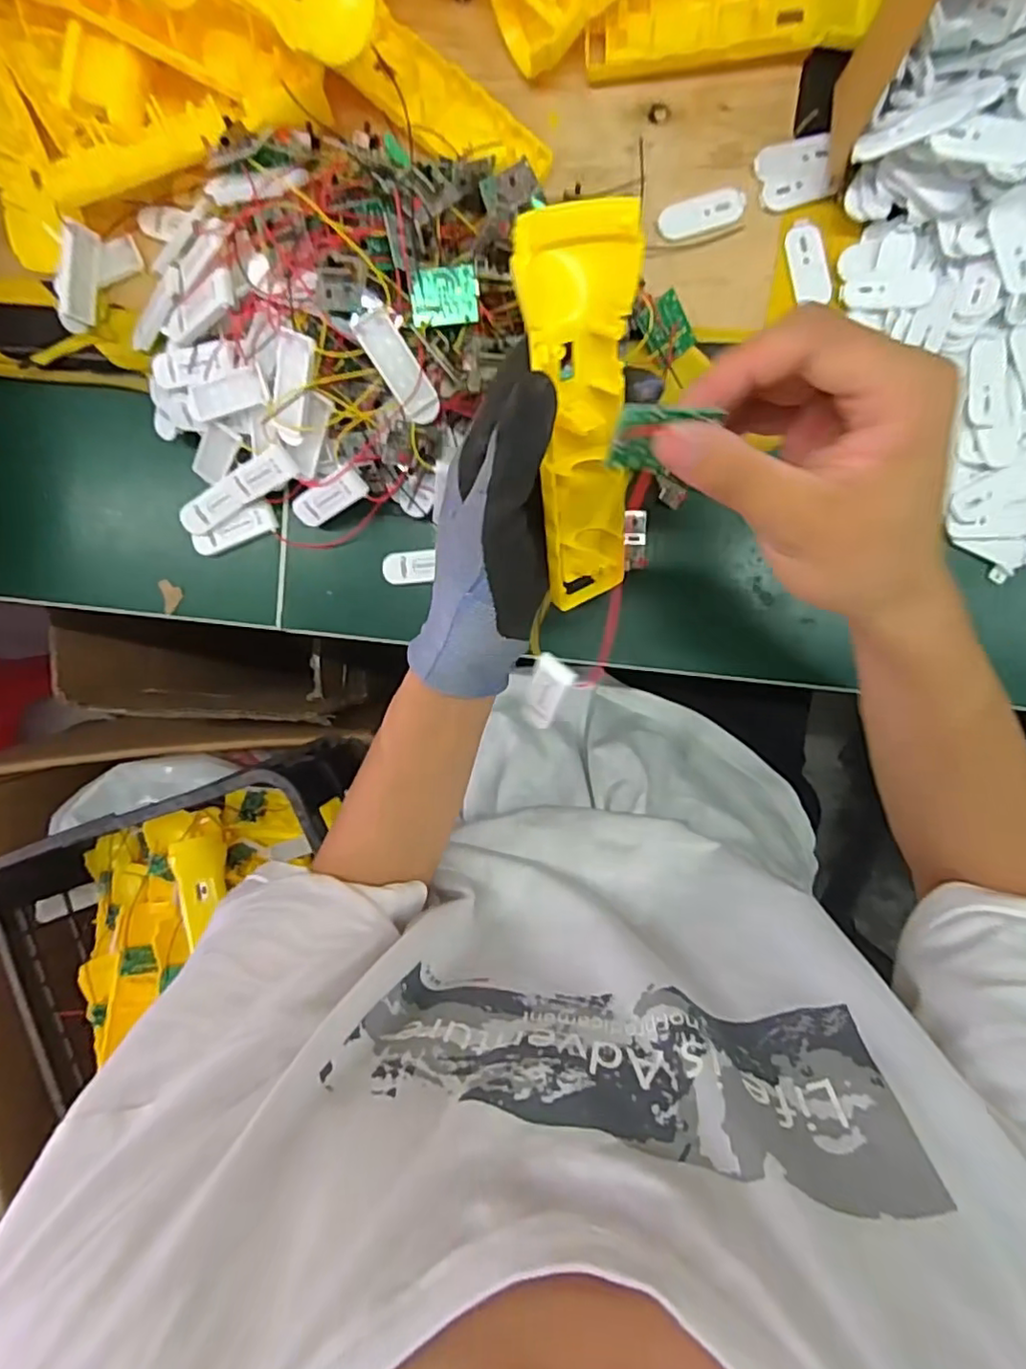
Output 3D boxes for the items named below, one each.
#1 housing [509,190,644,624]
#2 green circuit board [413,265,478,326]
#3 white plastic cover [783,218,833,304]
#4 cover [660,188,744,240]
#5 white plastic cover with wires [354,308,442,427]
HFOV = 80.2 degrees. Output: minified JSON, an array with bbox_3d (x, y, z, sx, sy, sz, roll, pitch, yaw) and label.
[{"bbox_3d":[0.031,-0.107,0.268,0.044,0.022,0.163,-8,130,0],"label":"housing"},{"bbox_3d":[-0.035,-0.204,0.319,0.034,0.004,0.027,0,95,4],"label":"green circuit board"},{"bbox_3d":[0.172,-0.247,0.355,0.020,0.007,0.047,-12,94,5],"label":"white plastic cover"},{"bbox_3d":[0.111,-0.277,0.359,0.049,0.007,0.018,-12,94,5],"label":"cover"},{"bbox_3d":[-0.060,-0.167,0.323,0.020,0.007,0.057,-33,115,3],"label":"white plastic cover with wires"}]

